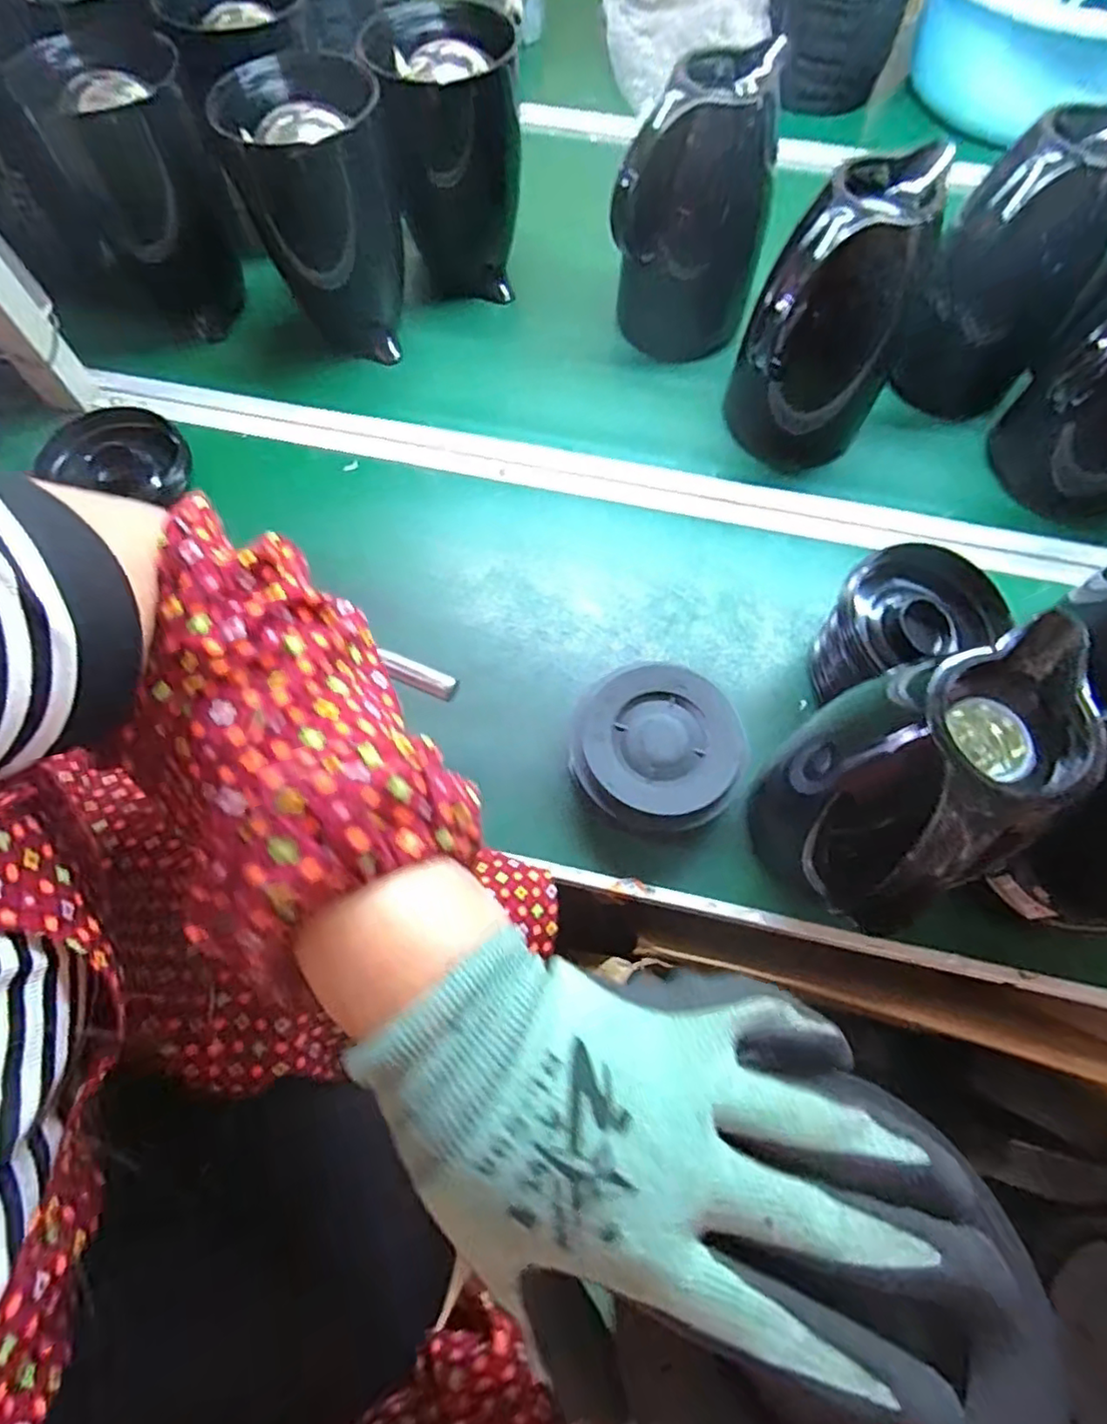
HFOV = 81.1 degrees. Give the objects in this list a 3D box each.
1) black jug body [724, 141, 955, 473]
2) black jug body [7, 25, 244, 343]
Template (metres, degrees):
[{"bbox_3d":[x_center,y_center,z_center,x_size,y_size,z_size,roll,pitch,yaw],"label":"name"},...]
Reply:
[{"bbox_3d":[0.227,-0.306,0.527,0.105,0.196,0.142,30,71,10],"label":"black jug body"},{"bbox_3d":[-0.377,-0.488,0.615,0.128,0.203,0.117,-17,70,-8],"label":"black jug body"}]

